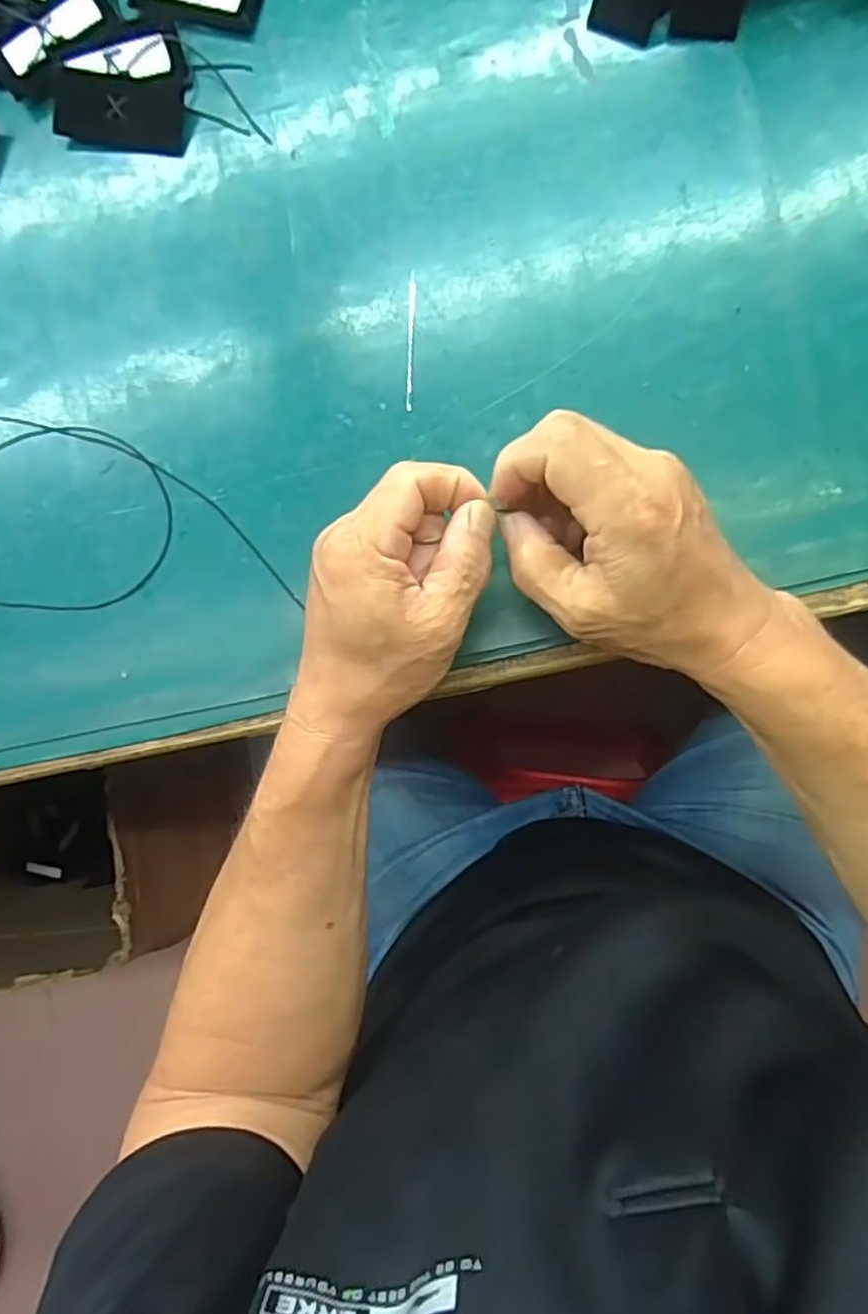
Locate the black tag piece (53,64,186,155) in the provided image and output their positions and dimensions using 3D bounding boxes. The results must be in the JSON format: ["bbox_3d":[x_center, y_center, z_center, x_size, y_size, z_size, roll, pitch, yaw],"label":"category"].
[{"bbox_3d":[-0.174,-0.301,0.393,0.073,0.006,0.036,9,102,2],"label":"black tag piece"}]

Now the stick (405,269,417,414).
[{"bbox_3d":[-0.012,-0.166,0.372,0.004,0.004,0.073,2,89,6],"label":"stick"}]

